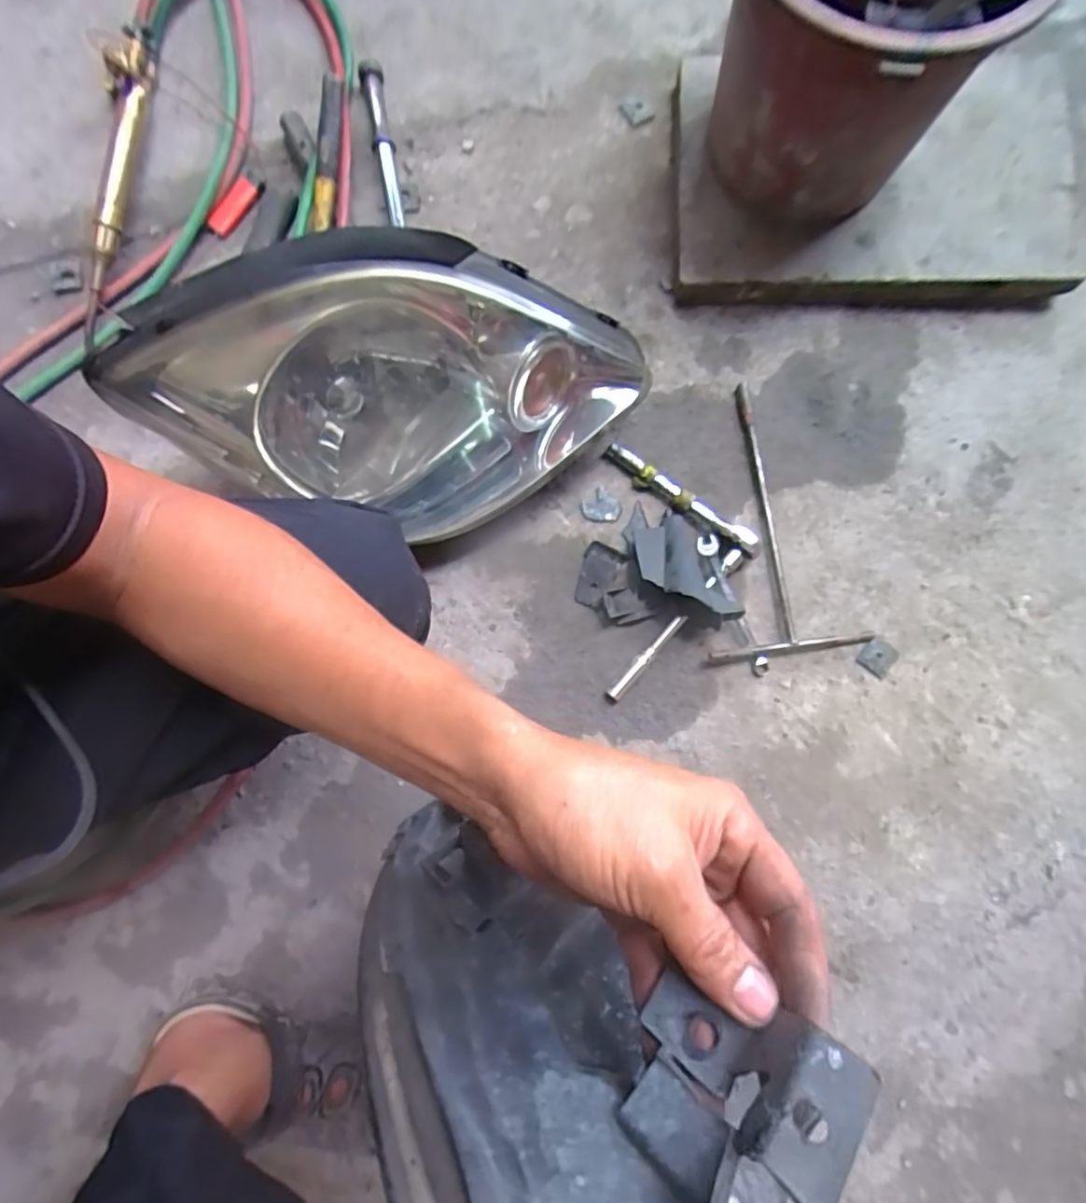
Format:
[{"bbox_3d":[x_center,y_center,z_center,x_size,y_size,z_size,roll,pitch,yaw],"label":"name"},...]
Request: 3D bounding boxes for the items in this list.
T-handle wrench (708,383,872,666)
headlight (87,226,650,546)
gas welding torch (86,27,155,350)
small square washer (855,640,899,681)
[{"bbox_3d":[0.237,-0.092,0.653,0.169,0.019,0.294,-8,82,-2],"label":"T-handle wrench"},{"bbox_3d":[-0.124,-0.174,0.540,0.427,0.189,0.175,-6,82,-2],"label":"headlight"},{"bbox_3d":[-0.467,-0.441,0.653,0.044,0.055,0.331,13,94,3],"label":"gas welding torch"},{"bbox_3d":[0.353,0.059,0.642,0.036,0.005,0.037,36,83,4],"label":"small square washer"}]

